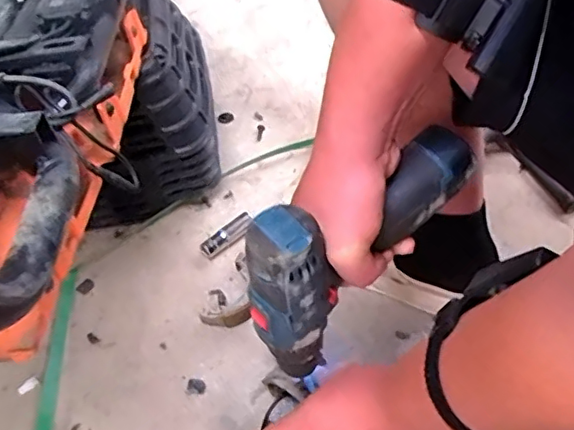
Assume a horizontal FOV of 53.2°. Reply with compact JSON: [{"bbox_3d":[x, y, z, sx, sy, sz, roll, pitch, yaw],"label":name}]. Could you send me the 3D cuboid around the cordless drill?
[{"bbox_3d":[0.053,0.025,0.422,0.187,0.134,0.047,-32,55,-24],"label":"cordless drill"}]

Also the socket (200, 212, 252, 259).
[{"bbox_3d":[-0.076,0.025,0.736,0.022,0.022,0.081,34,57,27],"label":"socket"}]

